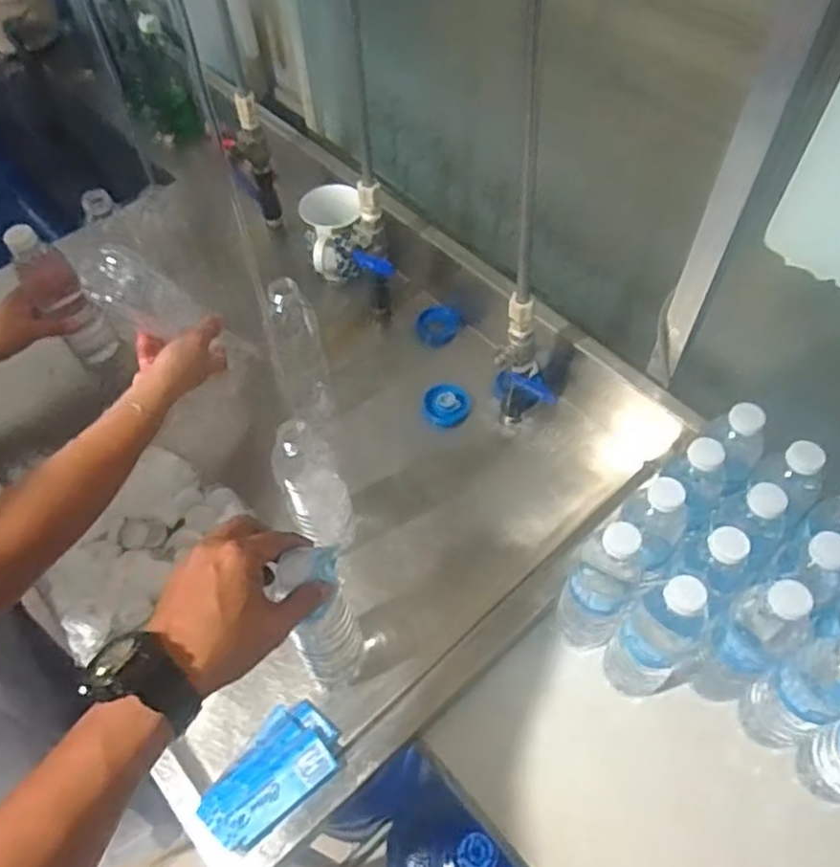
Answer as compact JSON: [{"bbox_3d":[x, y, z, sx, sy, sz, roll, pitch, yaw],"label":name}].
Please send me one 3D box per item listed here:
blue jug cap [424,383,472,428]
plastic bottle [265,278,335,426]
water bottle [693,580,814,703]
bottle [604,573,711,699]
[{"bbox_3d":[0.036,-0.037,0.918,0.059,0.023,0.056,-1,56,1],"label":"blue jug cap"},{"bbox_3d":[-0.143,-0.086,0.844,0.059,0.223,0.057,-10,56,-5],"label":"plastic bottle"},{"bbox_3d":[0.310,0.203,0.681,0.061,0.232,0.059,-1,56,1],"label":"water bottle"},{"bbox_3d":[0.224,0.193,0.674,0.058,0.218,0.066,38,64,24],"label":"bottle"}]

